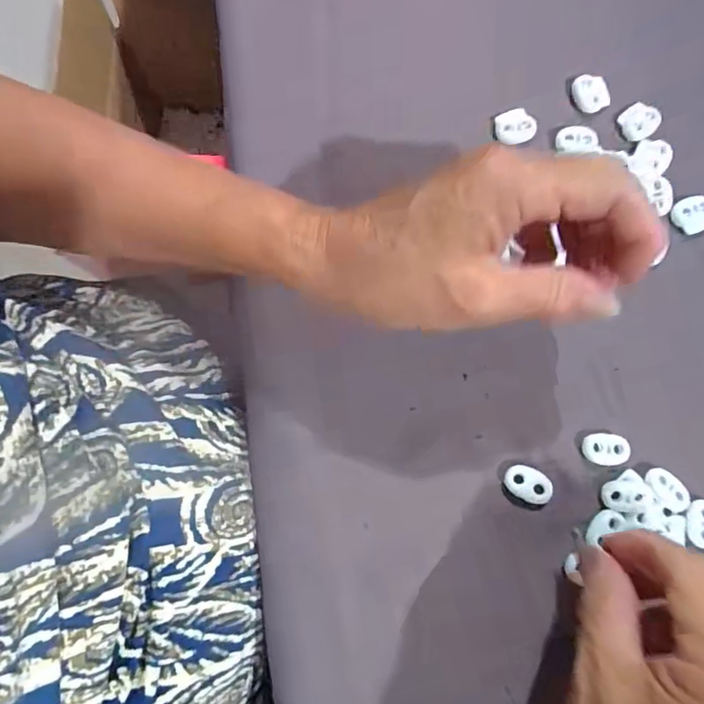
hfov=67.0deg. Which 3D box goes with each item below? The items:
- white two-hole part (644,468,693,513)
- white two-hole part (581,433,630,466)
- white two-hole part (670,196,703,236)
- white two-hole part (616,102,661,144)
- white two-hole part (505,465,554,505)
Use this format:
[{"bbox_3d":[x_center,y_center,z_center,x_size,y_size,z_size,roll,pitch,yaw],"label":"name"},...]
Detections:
[{"bbox_3d":[0.153,0.067,0.256,0.023,0.004,0.014,44,82,6],"label":"white two-hole part"},{"bbox_3d":[0.125,0.048,0.262,0.021,0.004,0.015,0,80,-1],"label":"white two-hole part"},{"bbox_3d":[0.183,-0.073,0.285,0.021,0.005,0.020,0,80,-1],"label":"white two-hole part"},{"bbox_3d":[0.159,-0.127,0.295,0.020,0.006,0.021,0,80,-1],"label":"white two-hole part"},{"bbox_3d":[0.085,0.064,0.255,0.023,0.006,0.016,24,80,3],"label":"white two-hole part"}]

